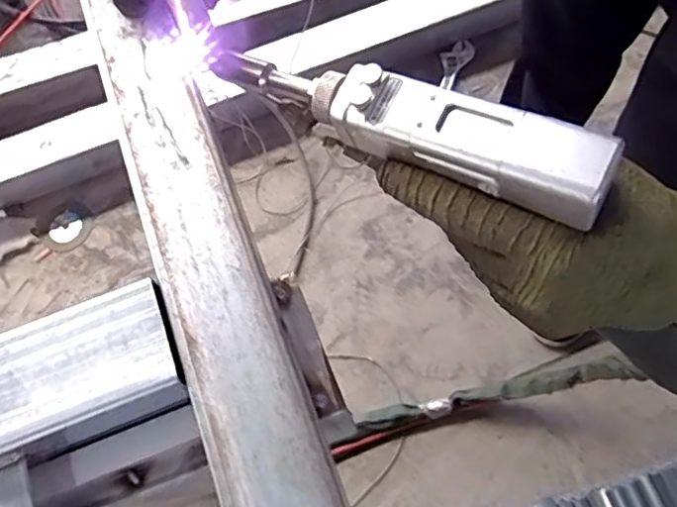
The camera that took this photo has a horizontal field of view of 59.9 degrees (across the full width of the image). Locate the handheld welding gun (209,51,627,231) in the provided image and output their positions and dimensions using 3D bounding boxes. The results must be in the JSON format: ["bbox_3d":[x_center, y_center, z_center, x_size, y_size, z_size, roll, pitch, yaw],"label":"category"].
[{"bbox_3d":[0.025,-0.067,0.299,0.214,0.037,0.034,23,70,25],"label":"handheld welding gun"}]

